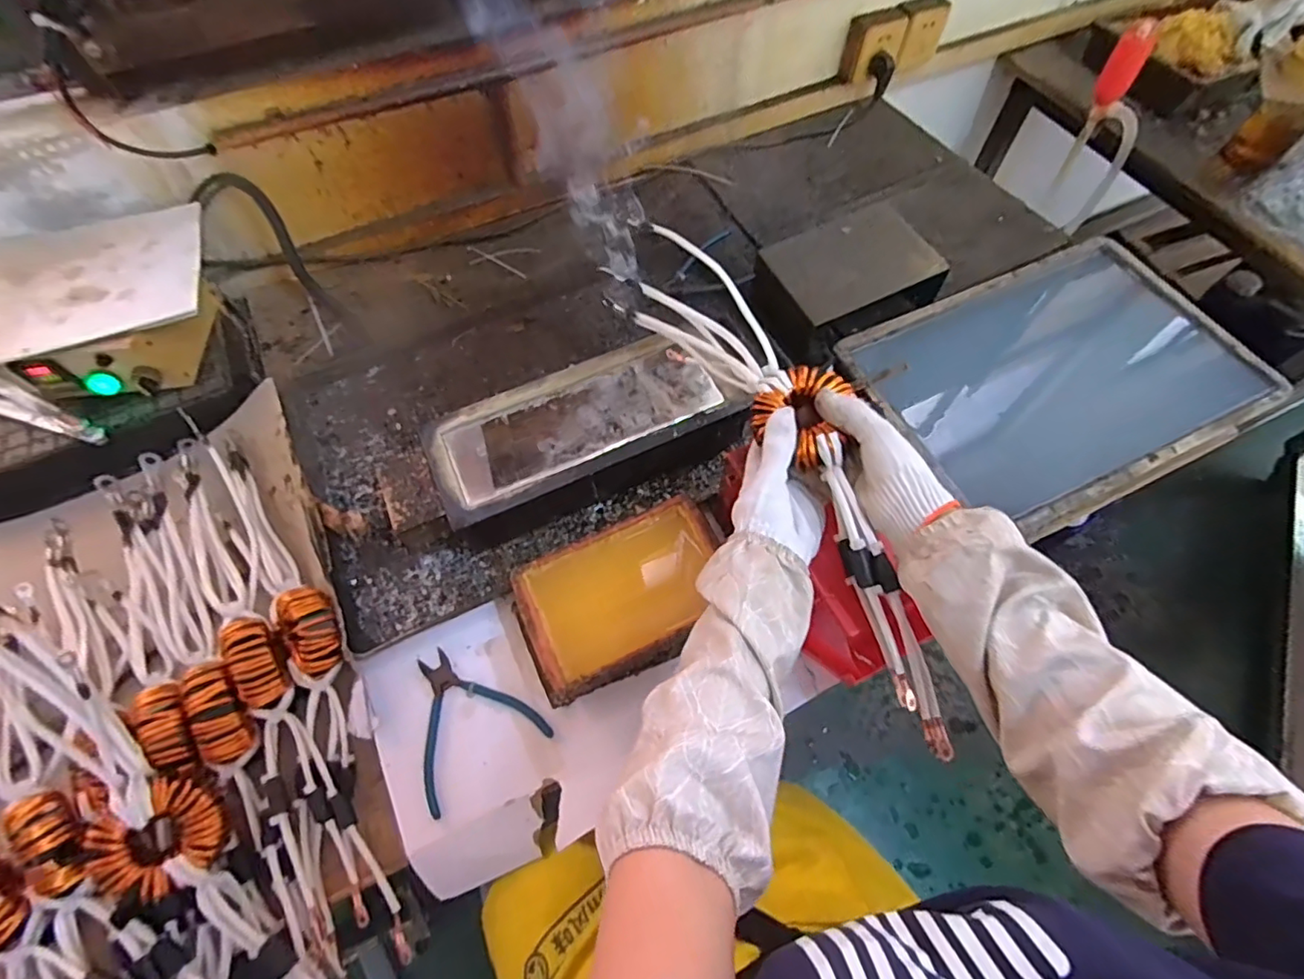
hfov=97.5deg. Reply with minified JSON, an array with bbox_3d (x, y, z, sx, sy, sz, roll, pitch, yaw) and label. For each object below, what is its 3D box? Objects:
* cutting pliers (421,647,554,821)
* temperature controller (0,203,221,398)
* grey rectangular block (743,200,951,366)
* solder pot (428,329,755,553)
[{"bbox_3d":[-0.187,0.220,0.564,0.123,0.006,0.135,-33,66,-15],"label":"cutting pliers"},{"bbox_3d":[-0.649,-0.213,0.689,0.245,0.093,0.204,-16,63,-7],"label":"temperature controller"},{"bbox_3d":[0.259,-0.286,0.790,0.224,0.085,0.153,-26,65,-12],"label":"grey rectangular block"},{"bbox_3d":[-0.060,-0.067,0.662,0.364,0.082,0.158,-20,63,-9],"label":"solder pot"}]

